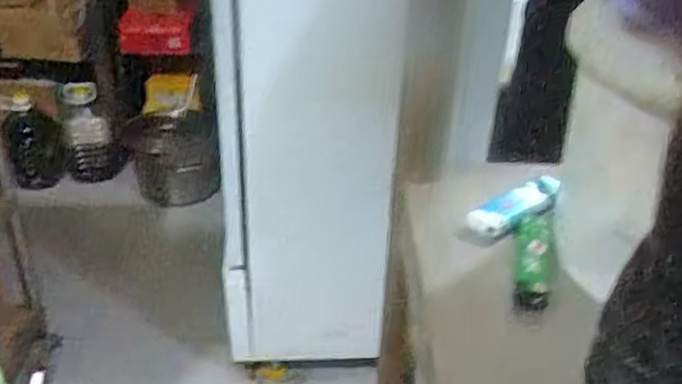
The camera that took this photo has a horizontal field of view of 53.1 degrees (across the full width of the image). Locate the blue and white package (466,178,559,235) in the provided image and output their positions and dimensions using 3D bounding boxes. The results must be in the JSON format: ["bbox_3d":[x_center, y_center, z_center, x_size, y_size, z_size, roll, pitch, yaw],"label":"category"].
[{"bbox_3d":[0.116,0.009,0.449,0.078,0.011,0.020,-18,38,-29],"label":"blue and white package"}]

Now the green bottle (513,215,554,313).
[{"bbox_3d":[0.115,0.038,0.408,0.021,0.014,0.086,11,33,13],"label":"green bottle"}]

